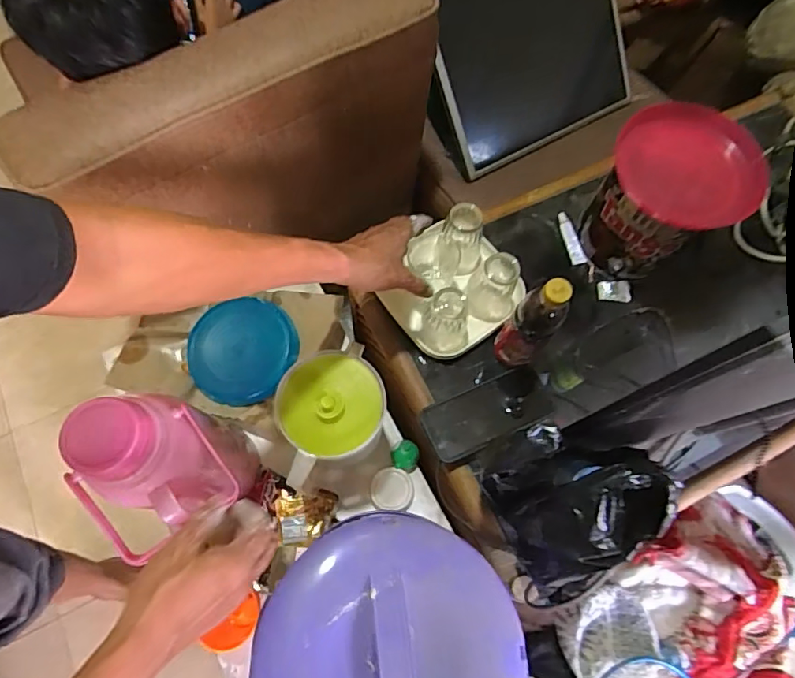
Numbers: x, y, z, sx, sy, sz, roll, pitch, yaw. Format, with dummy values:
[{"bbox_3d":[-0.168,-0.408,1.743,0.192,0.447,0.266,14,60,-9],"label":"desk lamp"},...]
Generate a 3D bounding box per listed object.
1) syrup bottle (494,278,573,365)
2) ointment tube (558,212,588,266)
[{"bbox_3d":[0.162,-0.016,0.632,0.059,0.181,0.052,34,72,9],"label":"syrup bottle"},{"bbox_3d":[0.266,-0.155,0.796,0.021,0.016,0.087,-15,71,-8],"label":"ointment tube"}]

